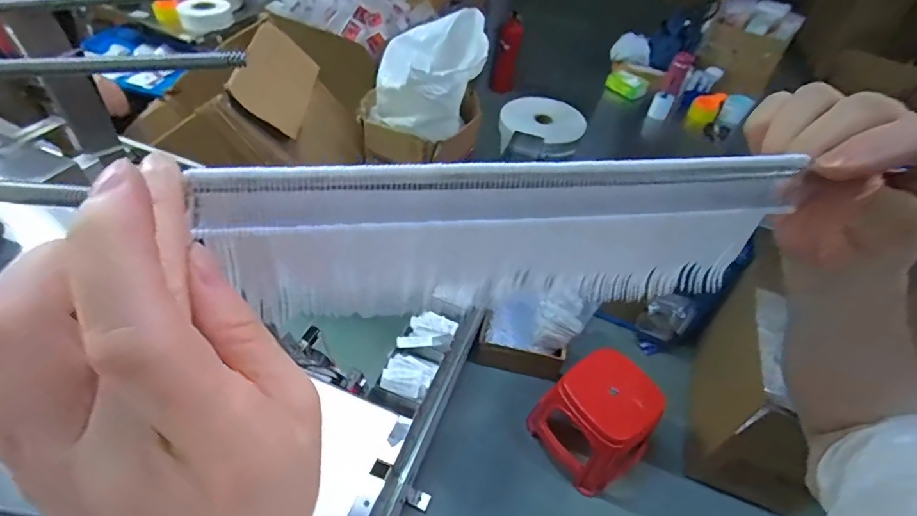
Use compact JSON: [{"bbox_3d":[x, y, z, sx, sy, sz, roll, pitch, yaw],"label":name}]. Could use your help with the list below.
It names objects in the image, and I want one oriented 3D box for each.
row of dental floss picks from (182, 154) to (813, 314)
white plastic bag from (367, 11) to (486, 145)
[{"bbox_3d":[0.020,-0.006,0.184,0.216,0.075,0.011,-2,47,-8],"label":"row of dental floss picks"},{"bbox_3d":[-0.099,-0.634,1.555,0.362,0.265,0.495,8,46,1],"label":"white plastic bag"}]

